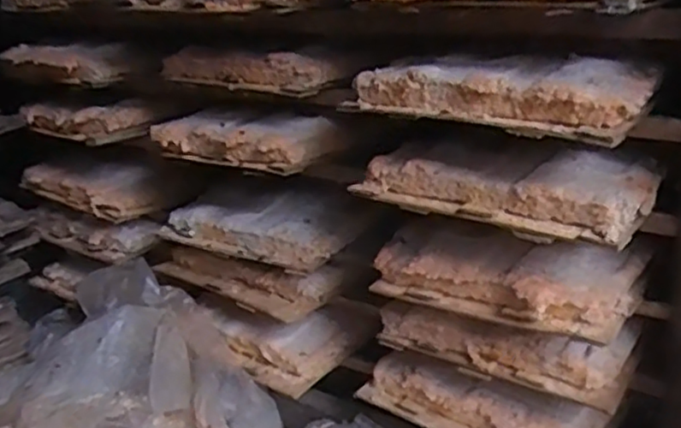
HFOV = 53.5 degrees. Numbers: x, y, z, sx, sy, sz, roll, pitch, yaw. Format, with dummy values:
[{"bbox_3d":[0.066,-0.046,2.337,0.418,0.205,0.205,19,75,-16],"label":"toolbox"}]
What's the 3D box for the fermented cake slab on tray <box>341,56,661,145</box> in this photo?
[{"bbox_3d":[0.125,-0.100,0.544,0.227,0.043,0.107,13,26,31],"label":"fermented cake slab on tray"}]

